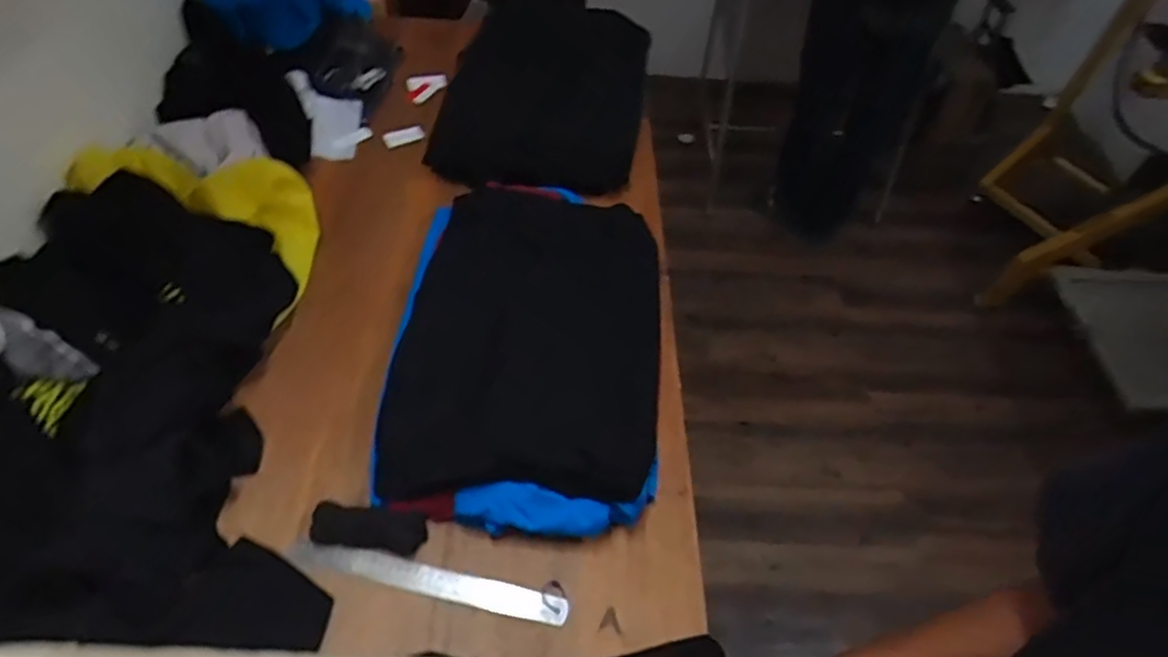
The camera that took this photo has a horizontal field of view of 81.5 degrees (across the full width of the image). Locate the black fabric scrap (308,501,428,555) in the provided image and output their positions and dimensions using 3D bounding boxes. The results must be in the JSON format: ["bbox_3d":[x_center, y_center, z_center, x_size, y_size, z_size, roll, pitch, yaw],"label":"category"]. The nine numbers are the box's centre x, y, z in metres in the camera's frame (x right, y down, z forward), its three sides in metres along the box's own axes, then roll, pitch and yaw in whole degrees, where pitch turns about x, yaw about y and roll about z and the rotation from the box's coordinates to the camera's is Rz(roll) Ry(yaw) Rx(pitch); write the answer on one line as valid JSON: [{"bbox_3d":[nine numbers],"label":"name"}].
[{"bbox_3d":[-0.252,0.233,0.793,0.132,0.022,0.046,8,51,2],"label":"black fabric scrap"}]

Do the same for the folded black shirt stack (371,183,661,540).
[{"bbox_3d":[-0.063,-0.006,0.932,0.349,0.118,0.556,7,51,2],"label":"folded black shirt stack"}]

